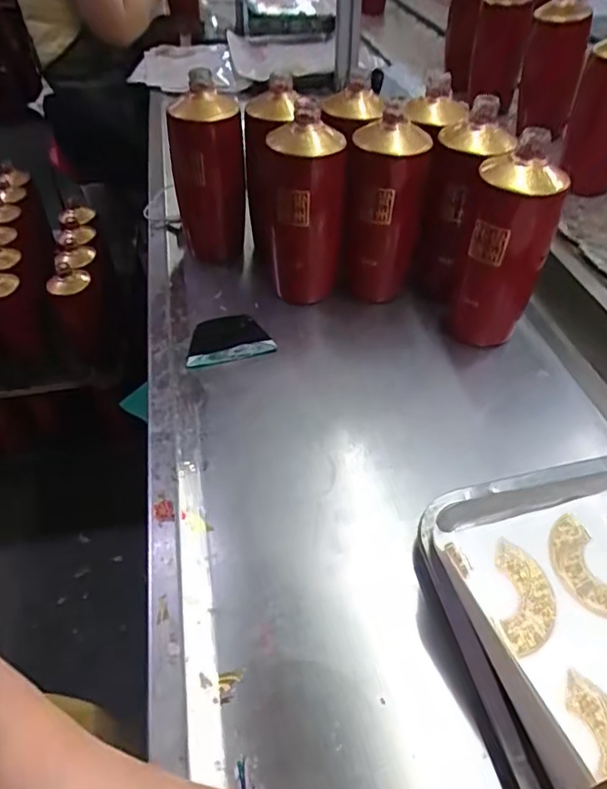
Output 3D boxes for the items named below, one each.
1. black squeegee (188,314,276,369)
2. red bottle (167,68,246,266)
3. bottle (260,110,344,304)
[{"bbox_3d":[-0.079,-0.060,0.585,0.089,0.009,0.065,-10,46,-7],"label":"black squeegee"},{"bbox_3d":[-0.114,-0.273,0.678,0.087,0.185,0.086,-10,46,-7],"label":"red bottle"},{"bbox_3d":[0.000,-0.207,0.619,0.086,0.194,0.097,-4,46,-2],"label":"bottle"}]

